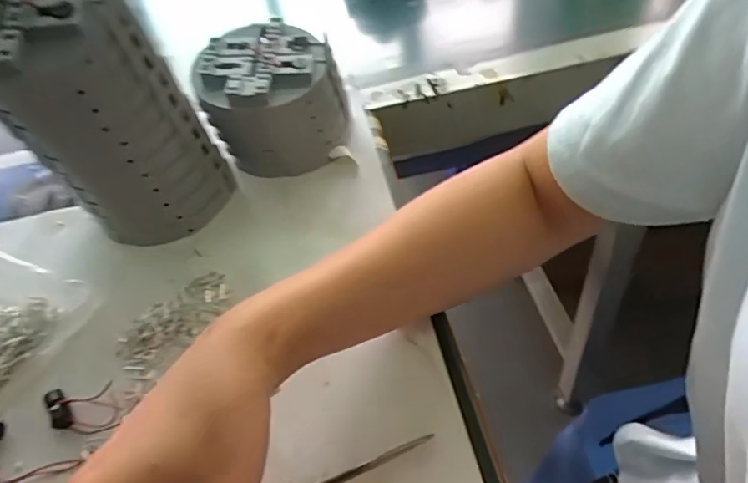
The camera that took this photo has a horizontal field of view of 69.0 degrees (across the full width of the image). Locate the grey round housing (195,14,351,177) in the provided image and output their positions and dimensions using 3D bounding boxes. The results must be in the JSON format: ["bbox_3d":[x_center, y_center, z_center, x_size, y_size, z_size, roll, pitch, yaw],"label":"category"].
[{"bbox_3d":[-0.078,-0.113,0.439,0.109,0.091,0.092,-12,47,-2],"label":"grey round housing"}]

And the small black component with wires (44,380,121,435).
[{"bbox_3d":[-0.166,0.094,0.308,0.048,0.018,0.023,-1,48,8],"label":"small black component with wires"}]

